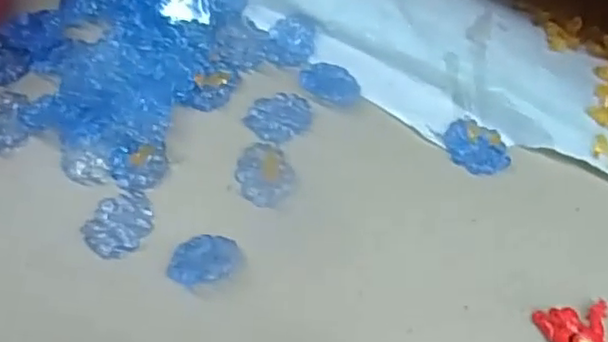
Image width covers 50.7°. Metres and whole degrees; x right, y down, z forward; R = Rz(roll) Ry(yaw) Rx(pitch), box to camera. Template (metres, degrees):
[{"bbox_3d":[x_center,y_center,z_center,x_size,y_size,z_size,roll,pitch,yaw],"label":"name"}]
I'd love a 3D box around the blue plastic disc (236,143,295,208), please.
[{"bbox_3d":[-0.022,0.002,0.361,0.030,0.004,0.036,-18,65,-10],"label":"blue plastic disc"}]

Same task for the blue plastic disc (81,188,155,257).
[{"bbox_3d":[-0.099,0.028,0.346,0.037,0.005,0.032,-34,69,-17],"label":"blue plastic disc"}]

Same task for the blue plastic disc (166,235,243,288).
[{"bbox_3d":[-0.051,0.047,0.334,0.036,0.008,0.030,3,45,4],"label":"blue plastic disc"}]

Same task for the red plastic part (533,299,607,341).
[{"bbox_3d":[0.139,0.090,0.317,0.036,0.015,0.047,-7,64,-6],"label":"red plastic part"}]

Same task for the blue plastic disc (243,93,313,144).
[{"bbox_3d":[-0.014,-0.032,0.378,0.036,0.004,0.032,-30,68,-15],"label":"blue plastic disc"}]

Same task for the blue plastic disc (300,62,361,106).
[{"bbox_3d":[0.017,-0.053,0.385,0.035,0.005,0.026,31,67,13],"label":"blue plastic disc"}]

